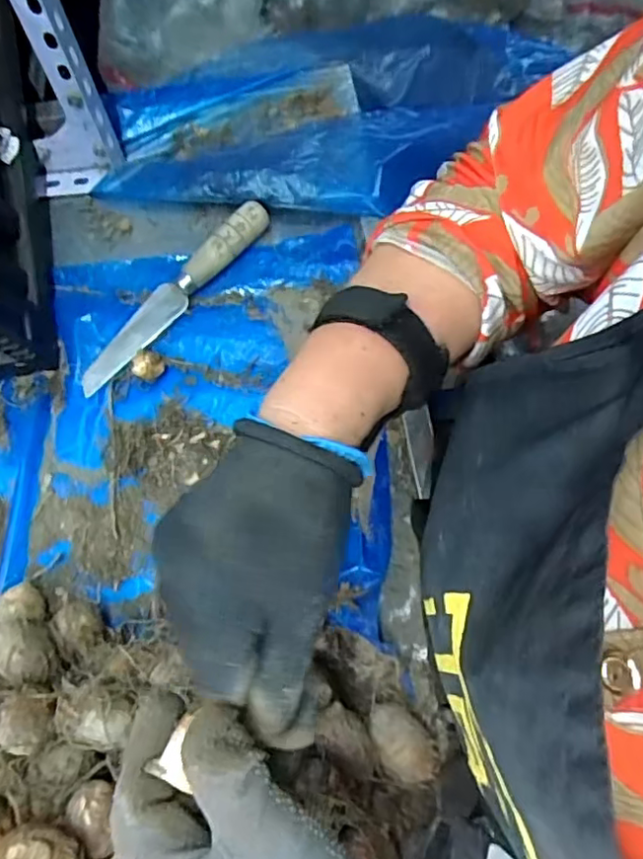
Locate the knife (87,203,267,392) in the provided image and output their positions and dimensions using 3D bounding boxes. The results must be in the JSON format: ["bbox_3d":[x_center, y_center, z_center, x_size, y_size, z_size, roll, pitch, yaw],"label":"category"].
[{"bbox_3d":[-0.121,-0.111,0.488,0.031,0.023,0.200,40,78,12],"label":"knife"}]

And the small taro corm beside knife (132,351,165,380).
[{"bbox_3d":[-0.135,-0.050,0.472,0.023,0.017,0.020,16,74,6],"label":"small taro corm beside knife"}]

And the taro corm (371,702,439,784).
[{"bbox_3d":[0.052,0.197,0.383,0.029,0.028,0.050,-37,76,-10],"label":"taro corm"}]

